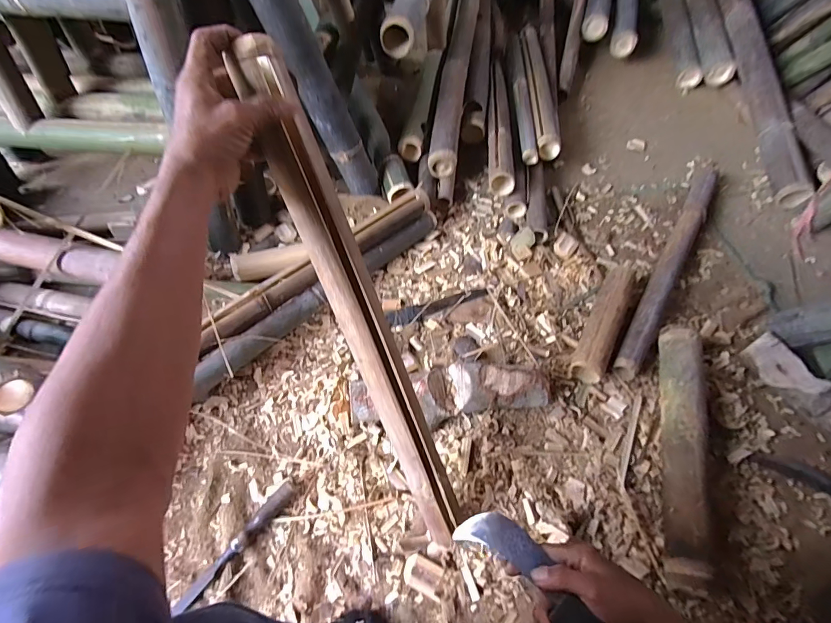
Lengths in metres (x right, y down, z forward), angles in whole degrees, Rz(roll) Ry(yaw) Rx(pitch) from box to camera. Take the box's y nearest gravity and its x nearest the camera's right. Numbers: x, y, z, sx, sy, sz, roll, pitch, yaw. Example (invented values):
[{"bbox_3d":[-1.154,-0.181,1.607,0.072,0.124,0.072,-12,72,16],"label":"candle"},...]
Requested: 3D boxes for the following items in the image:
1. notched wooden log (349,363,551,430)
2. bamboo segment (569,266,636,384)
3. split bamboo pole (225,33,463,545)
[{"bbox_3d":[0.057,0.145,0.690,0.328,0.061,0.089,-8,57,-5],"label":"notched wooden log"},{"bbox_3d":[0.363,0.022,0.776,0.060,0.060,0.253,26,60,16],"label":"bamboo segment"},{"bbox_3d":[-0.056,0.019,0.476,0.051,0.021,0.613,-24,106,-14],"label":"split bamboo pole"}]

